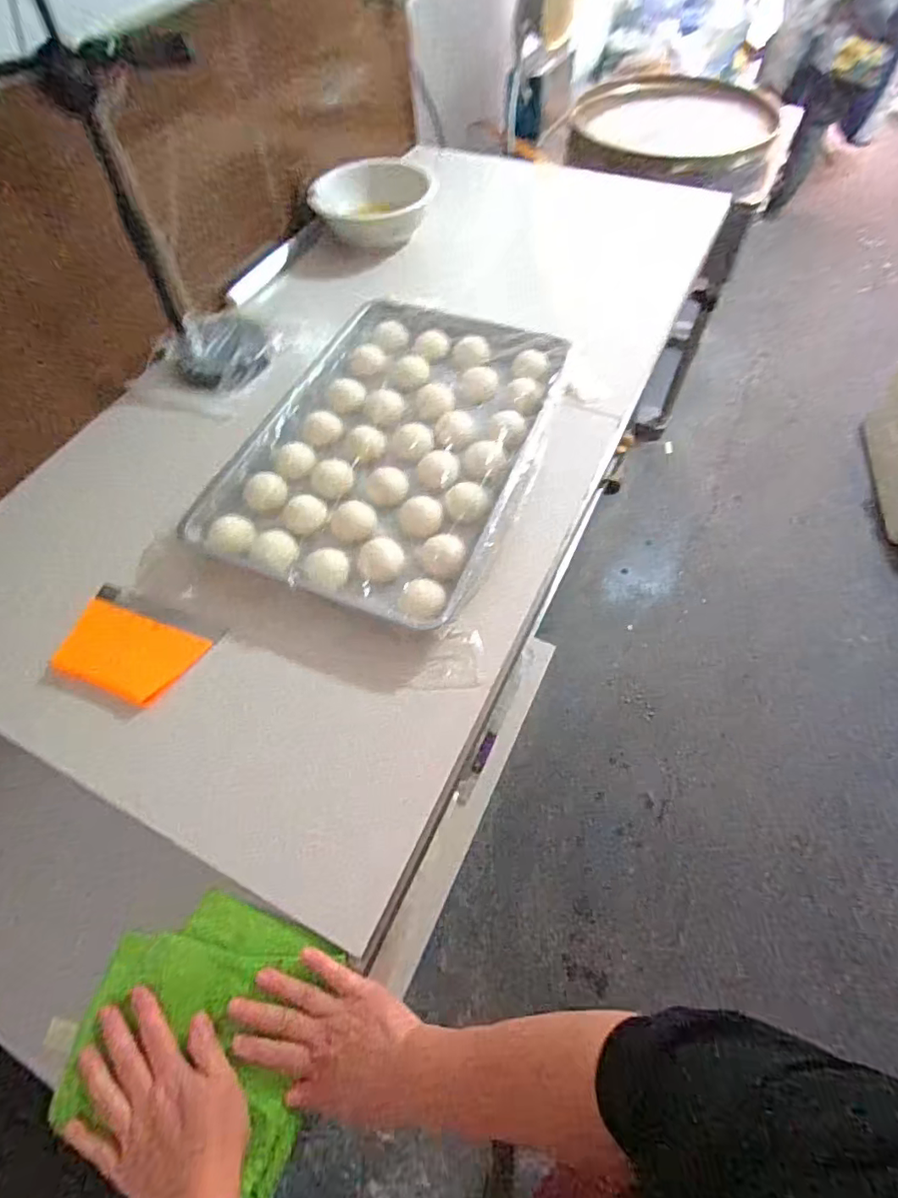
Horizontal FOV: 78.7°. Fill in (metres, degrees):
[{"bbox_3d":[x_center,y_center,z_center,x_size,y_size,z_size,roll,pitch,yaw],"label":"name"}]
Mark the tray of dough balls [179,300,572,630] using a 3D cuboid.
[{"bbox_3d":[-0.076,-0.241,0.840,0.398,0.066,0.590,17,61,13],"label":"tray of dough balls"}]

